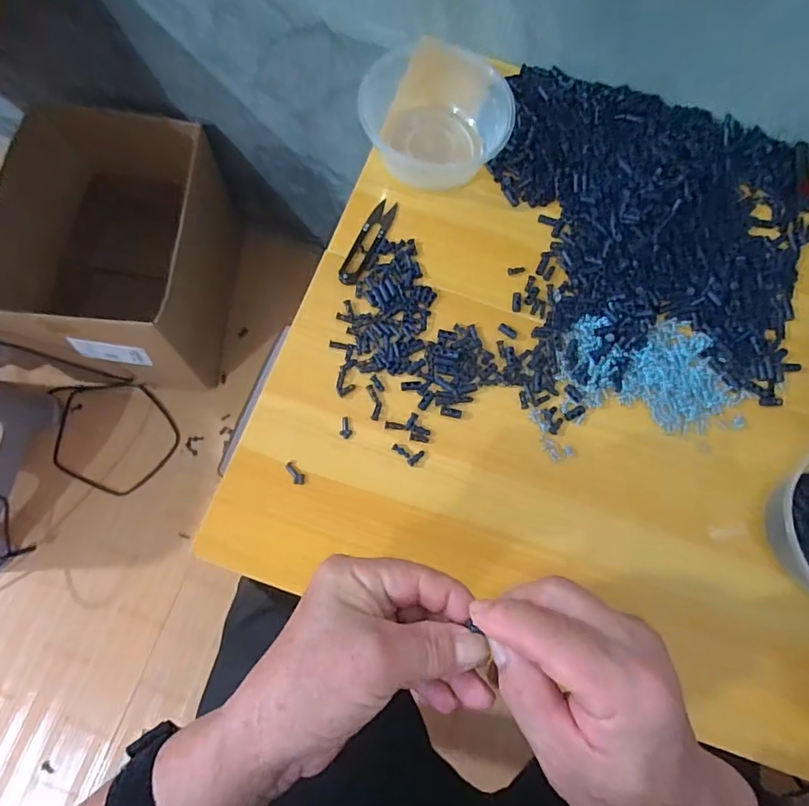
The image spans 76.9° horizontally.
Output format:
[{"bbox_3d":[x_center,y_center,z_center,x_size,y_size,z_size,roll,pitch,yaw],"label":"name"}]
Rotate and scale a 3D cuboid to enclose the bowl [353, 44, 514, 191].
[{"bbox_3d":[0.026,-0.283,0.490,0.128,0.053,0.132,1,74,-4],"label":"bowl"}]

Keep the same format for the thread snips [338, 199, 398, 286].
[{"bbox_3d":[-0.034,-0.154,0.488,0.023,0.010,0.100,23,74,2],"label":"thread snips"}]

